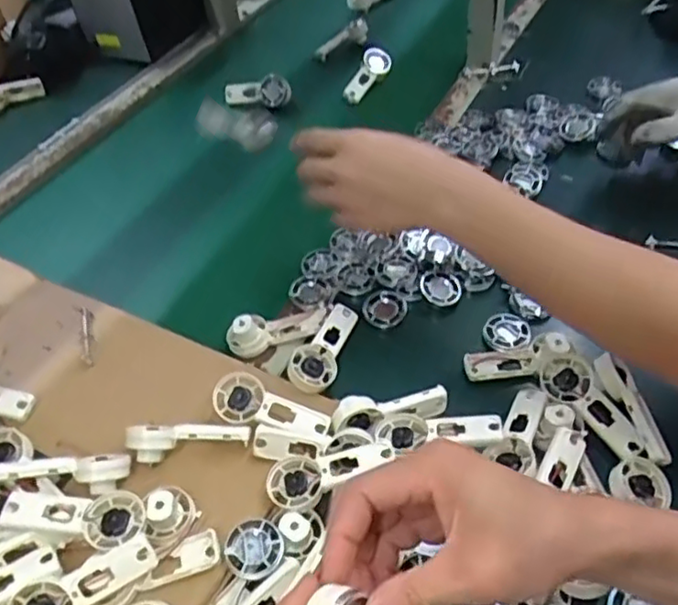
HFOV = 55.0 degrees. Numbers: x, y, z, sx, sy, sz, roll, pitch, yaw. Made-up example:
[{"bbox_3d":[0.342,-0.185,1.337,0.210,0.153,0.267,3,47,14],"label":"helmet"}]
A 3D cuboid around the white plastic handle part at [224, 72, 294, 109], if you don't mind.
[{"bbox_3d":[-0.112,-0.287,0.880,0.094,0.044,0.017,12,50,17],"label":"white plastic handle part"}]

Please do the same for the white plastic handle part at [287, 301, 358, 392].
[{"bbox_3d":[-0.010,0.038,0.569,0.035,0.016,0.092,18,52,22],"label":"white plastic handle part"}]

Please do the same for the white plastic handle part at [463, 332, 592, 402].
[{"bbox_3d":[0.160,0.050,0.550,0.099,0.024,0.056,4,46,29],"label":"white plastic handle part"}]

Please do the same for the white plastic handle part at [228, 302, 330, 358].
[{"bbox_3d":[-0.056,0.022,0.601,0.094,0.028,0.035,-15,47,-7],"label":"white plastic handle part"}]

